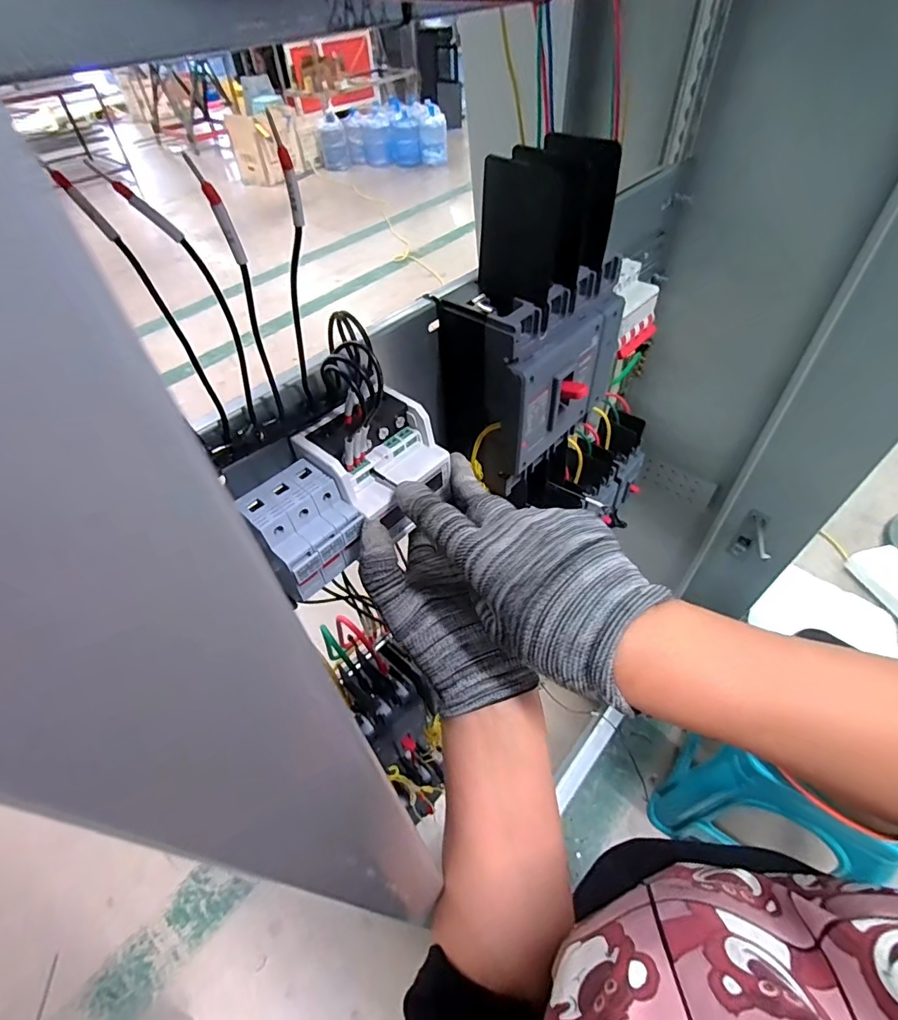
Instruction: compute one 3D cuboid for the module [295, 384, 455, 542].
[{"bbox_3d":[-0.044,-0.034,0.321,0.071,0.056,0.076,31,57,27],"label":"module"}]

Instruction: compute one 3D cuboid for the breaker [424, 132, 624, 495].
[{"bbox_3d":[0.070,-0.139,0.390,0.089,0.219,0.159,31,57,27],"label":"breaker"}]

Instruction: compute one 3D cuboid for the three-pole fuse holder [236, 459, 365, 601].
[{"bbox_3d":[-0.088,0.015,0.303,0.051,0.059,0.057,35,59,29],"label":"three-pole fuse holder"}]

